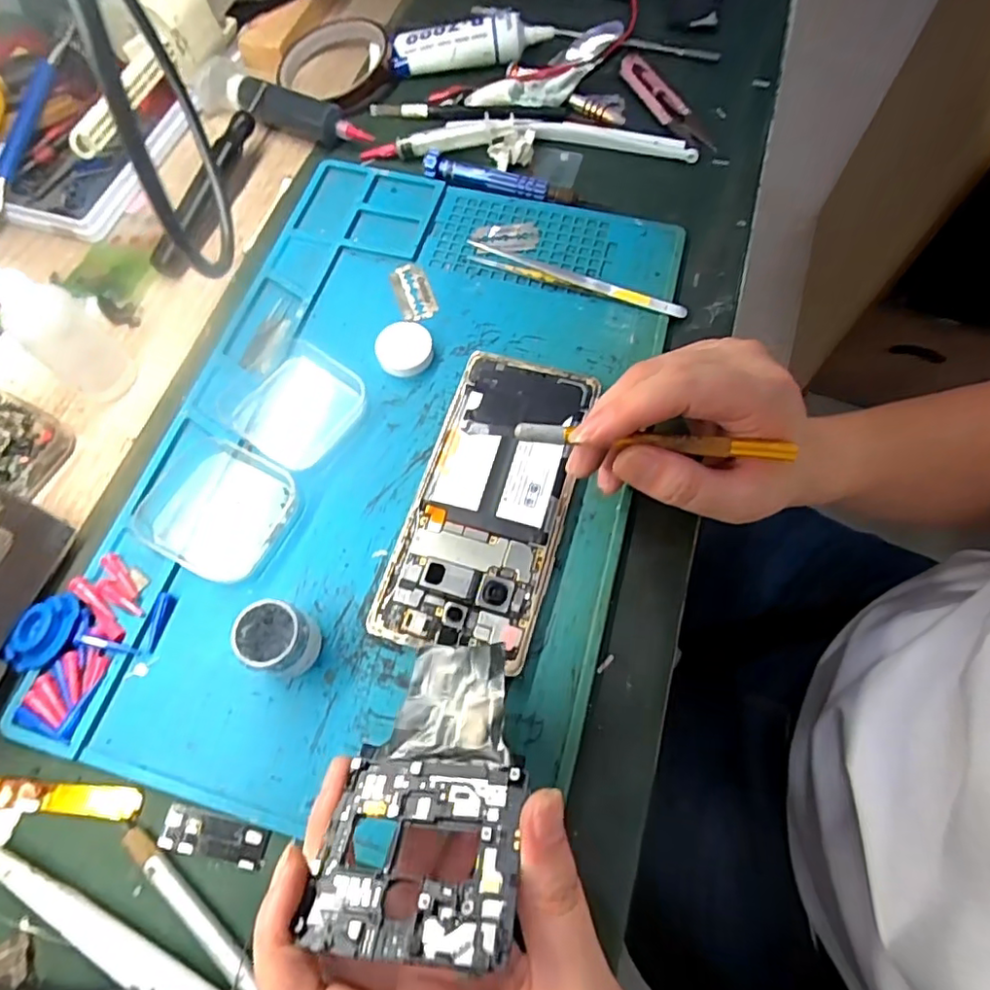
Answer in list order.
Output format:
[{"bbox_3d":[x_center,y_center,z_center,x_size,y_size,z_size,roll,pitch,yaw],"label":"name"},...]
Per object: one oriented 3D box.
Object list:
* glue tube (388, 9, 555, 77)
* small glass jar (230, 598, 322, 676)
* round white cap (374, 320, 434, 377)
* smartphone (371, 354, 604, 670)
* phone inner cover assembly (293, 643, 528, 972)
[{"bbox_3d":[-0.019,-0.335,0.441,0.118,0.030,0.029,-4,66,0],"label":"glue tube"},{"bbox_3d":[-0.096,0.064,0.267,0.029,0.030,0.029,-1,66,2],"label":"small glass jar"},{"bbox_3d":[-0.051,-0.083,0.340,0.031,0.011,0.032,-1,66,2],"label":"round white cap"},{"bbox_3d":[-0.001,0.000,0.301,0.073,0.013,0.158,15,67,8],"label":"smartphone"},{"bbox_3d":[-0.020,0.099,0.214,0.063,0.004,0.107,-2,37,12],"label":"phone inner cover assembly"}]

